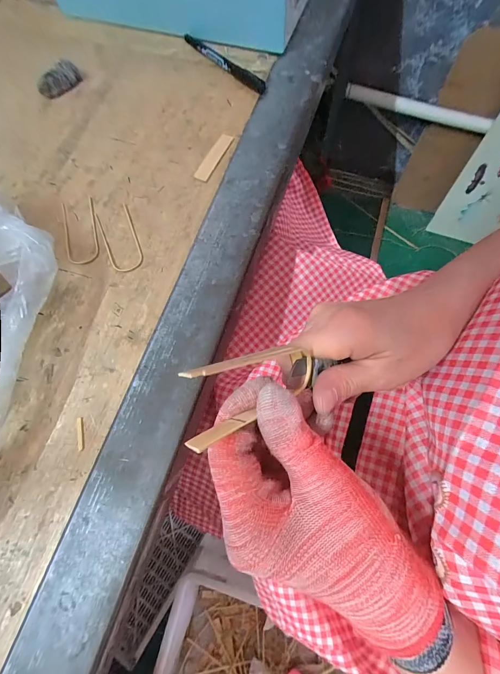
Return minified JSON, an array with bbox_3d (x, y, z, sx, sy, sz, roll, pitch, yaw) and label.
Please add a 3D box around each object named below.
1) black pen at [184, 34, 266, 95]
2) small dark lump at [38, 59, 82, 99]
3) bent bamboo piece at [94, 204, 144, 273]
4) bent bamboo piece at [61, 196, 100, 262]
[{"bbox_3d":[-0.032,-0.318,0.346,0.011,0.012,0.127,-43,76,-10],"label":"black pen"},{"bbox_3d":[-0.215,-0.291,0.340,0.018,0.018,0.048,33,77,11],"label":"small dark lump"},{"bbox_3d":[-0.125,-0.095,0.289,0.031,0.004,0.073,-23,73,-5],"label":"bent bamboo piece"},{"bbox_3d":[-0.165,-0.104,0.292,0.030,0.004,0.074,-16,73,-3],"label":"bent bamboo piece"}]

